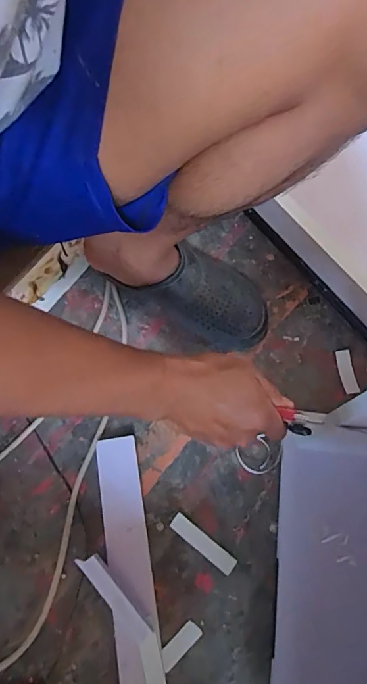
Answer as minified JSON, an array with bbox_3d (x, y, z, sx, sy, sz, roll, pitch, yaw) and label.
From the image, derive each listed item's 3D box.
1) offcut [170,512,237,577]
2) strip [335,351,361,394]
[{"bbox_3d":[0.023,0.241,0.543,0.087,0.008,0.021,38,73,11],"label":"offcut"},{"bbox_3d":[0.227,0.042,0.631,0.022,0.004,0.061,-12,79,-2],"label":"strip"}]

